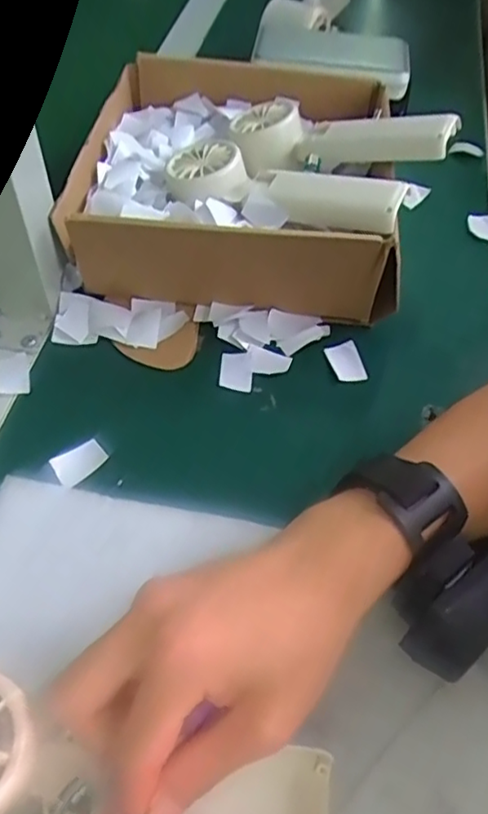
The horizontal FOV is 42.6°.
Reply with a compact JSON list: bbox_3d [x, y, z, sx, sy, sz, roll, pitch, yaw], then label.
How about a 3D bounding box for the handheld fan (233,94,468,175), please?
[{"bbox_3d":[0.068,-0.192,0.445,0.161,0.034,0.065,13,52,25],"label":"handheld fan"}]

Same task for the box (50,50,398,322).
[{"bbox_3d":[0.000,-0.161,0.456,0.221,0.078,0.198,9,58,2],"label":"box"}]

